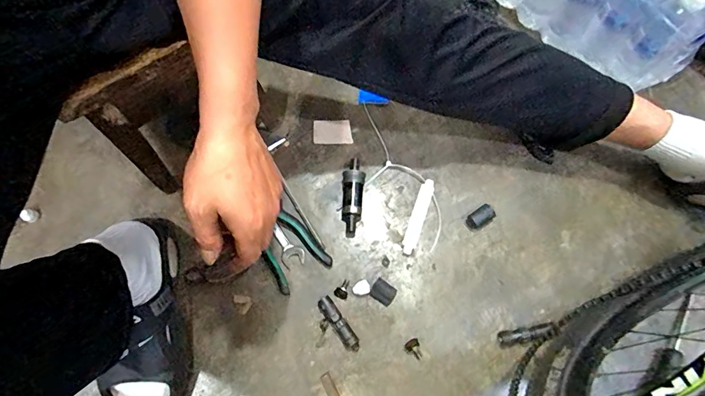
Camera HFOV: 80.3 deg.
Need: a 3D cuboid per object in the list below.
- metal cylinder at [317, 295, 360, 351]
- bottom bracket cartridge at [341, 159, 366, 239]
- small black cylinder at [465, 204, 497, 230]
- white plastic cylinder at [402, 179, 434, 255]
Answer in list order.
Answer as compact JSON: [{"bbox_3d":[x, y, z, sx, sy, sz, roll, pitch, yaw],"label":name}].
[{"bbox_3d":[-0.020,0.180,0.596,0.022,0.016,0.085,-35,75,-11],"label":"metal cylinder"},{"bbox_3d":[0.001,-0.002,0.650,0.032,0.029,0.123,2,72,1],"label":"bottom bracket cartridge"},{"bbox_3d":[0.198,0.031,0.645,0.043,0.021,0.026,-32,74,-10],"label":"small black cylinder"},{"bbox_3d":[0.103,0.028,0.641,0.019,0.020,0.117,19,73,7],"label":"white plastic cylinder"}]

